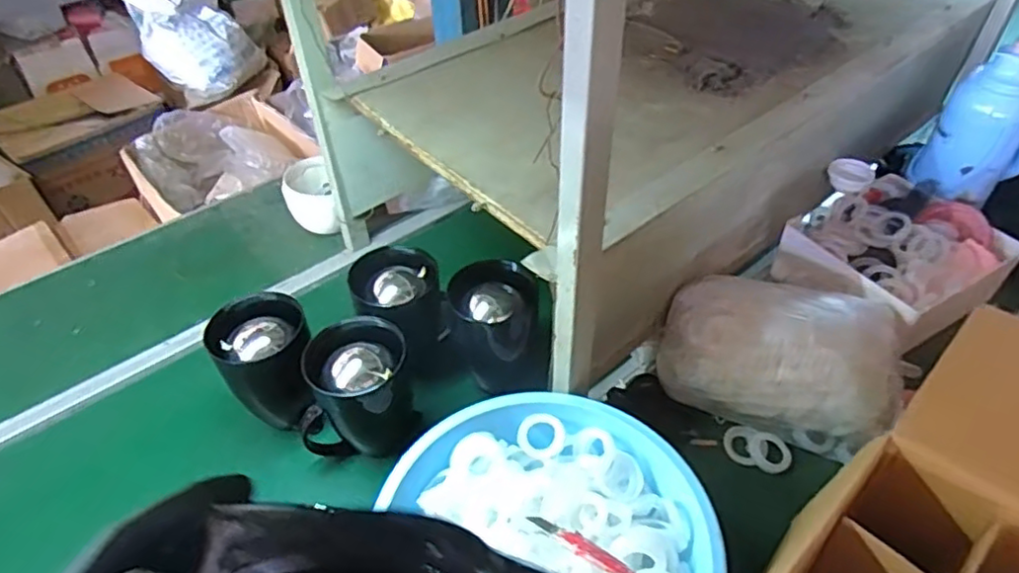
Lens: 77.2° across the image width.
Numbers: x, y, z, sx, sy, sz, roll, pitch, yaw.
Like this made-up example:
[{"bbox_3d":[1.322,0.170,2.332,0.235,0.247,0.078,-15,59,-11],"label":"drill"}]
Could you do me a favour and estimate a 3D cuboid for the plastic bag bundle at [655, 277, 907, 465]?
[{"bbox_3d":[0.406,0.075,0.958,0.325,0.152,0.258,15,46,17],"label":"plastic bag bundle"}]

